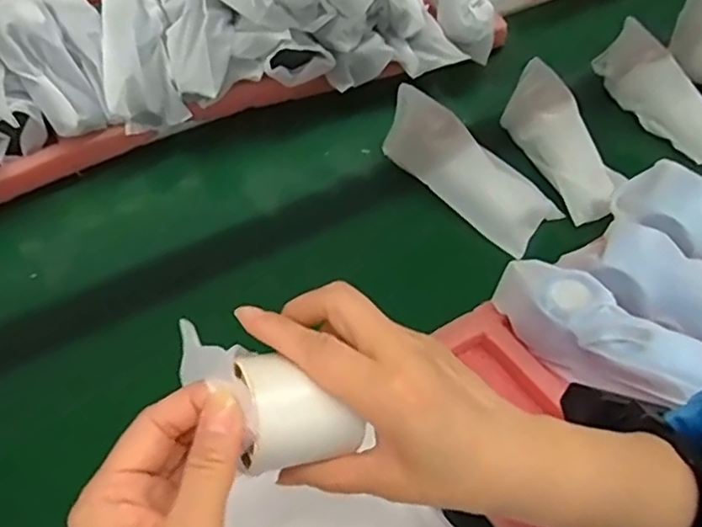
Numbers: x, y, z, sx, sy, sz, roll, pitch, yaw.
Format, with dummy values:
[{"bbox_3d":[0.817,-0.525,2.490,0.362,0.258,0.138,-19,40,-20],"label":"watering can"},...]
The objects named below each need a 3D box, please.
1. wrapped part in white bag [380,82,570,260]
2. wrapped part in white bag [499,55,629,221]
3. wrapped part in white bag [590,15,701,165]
[{"bbox_3d":[0.114,-0.096,0.640,0.076,0.042,0.200,-36,72,-26],"label":"wrapped part in white bag"},{"bbox_3d":[0.219,-0.126,0.666,0.064,0.050,0.194,-13,63,-10],"label":"wrapped part in white bag"},{"bbox_3d":[0.357,-0.190,0.719,0.049,0.057,0.191,-24,66,-19],"label":"wrapped part in white bag"}]

